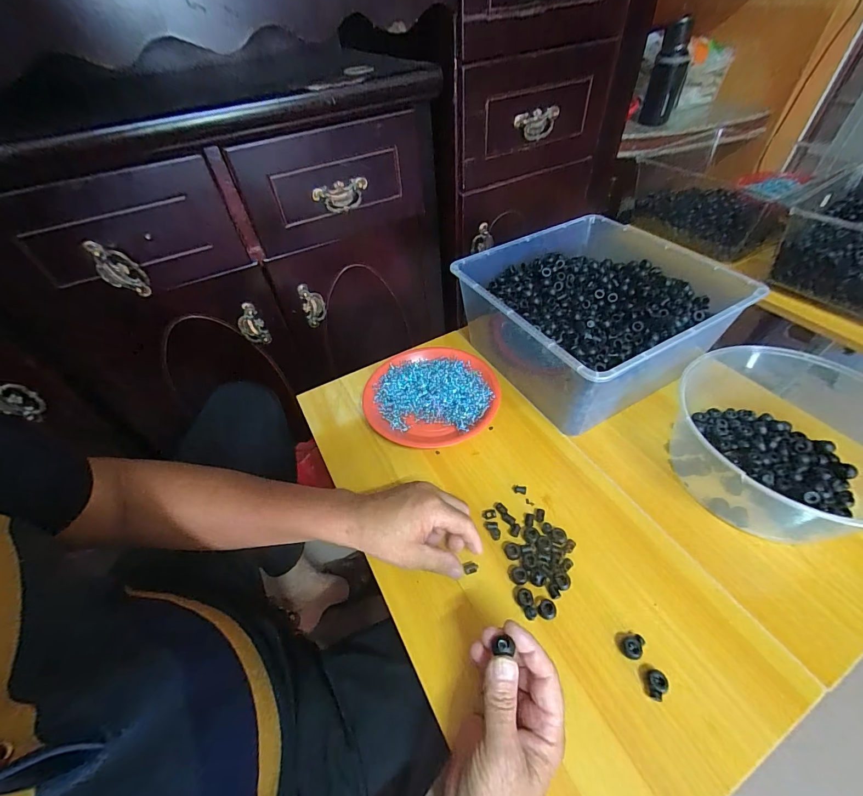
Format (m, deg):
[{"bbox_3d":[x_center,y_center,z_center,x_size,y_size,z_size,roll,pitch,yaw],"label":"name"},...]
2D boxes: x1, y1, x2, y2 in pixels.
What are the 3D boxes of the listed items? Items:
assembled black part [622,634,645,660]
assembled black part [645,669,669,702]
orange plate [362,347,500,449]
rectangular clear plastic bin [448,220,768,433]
[{"bbox_3d":[0.184,0.226,0.347,0.016,0.010,0.021,24,54,24],"label":"assembled black part"},{"bbox_3d":[0.193,0.246,0.327,0.015,0.009,0.020,21,53,22],"label":"assembled black part"},{"bbox_3d":[0.001,-0.009,0.561,0.188,0.032,0.181,-2,48,3],"label":"orange plate"},{"bbox_3d":[0.232,-0.127,0.570,0.308,0.138,0.299,-25,51,-17],"label":"rectangular clear plastic bin"}]

